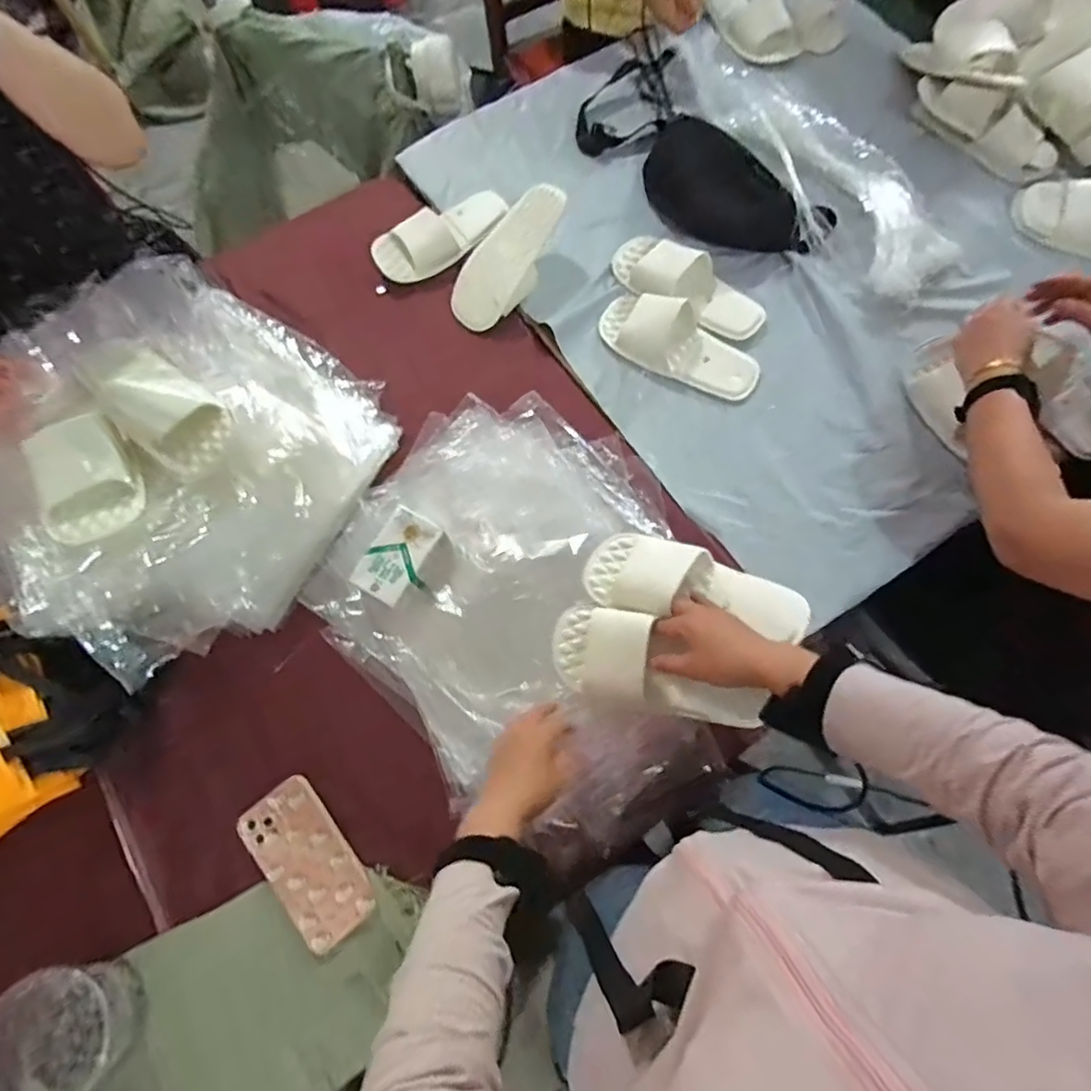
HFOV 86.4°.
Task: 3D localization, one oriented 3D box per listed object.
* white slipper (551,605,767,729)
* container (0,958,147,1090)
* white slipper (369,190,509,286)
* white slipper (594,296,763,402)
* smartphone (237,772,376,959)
[{"bbox_3d":[0.109,0.134,0.605,0.222,0.073,0.091,23,73,14],"label":"white slipper"},{"bbox_3d":[-0.440,0.449,0.533,0.099,0.080,0.118,-25,73,-8],"label":"container"},{"bbox_3d":[-0.151,-0.466,0.870,0.220,0.043,0.091,-36,74,-11],"label":"white slipper"},{"bbox_3d":[0.184,-0.283,0.793,0.230,0.049,0.087,26,73,9],"label":"white slipper"},{"bbox_3d":[-0.252,0.333,0.613,0.080,0.012,0.163,-38,75,-11],"label":"smartphone"}]

